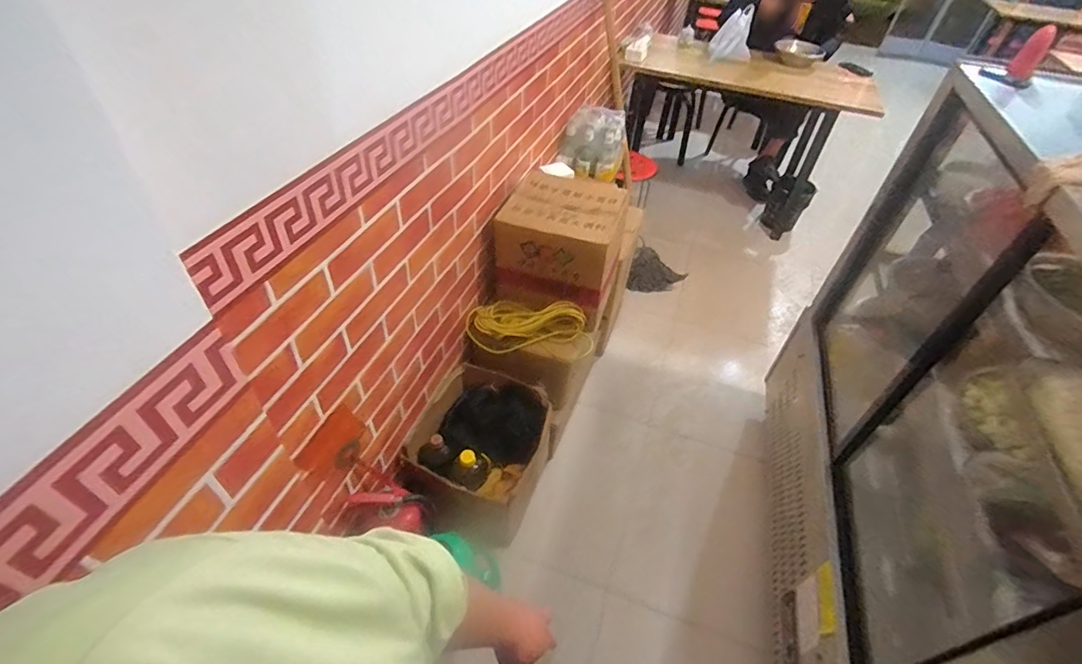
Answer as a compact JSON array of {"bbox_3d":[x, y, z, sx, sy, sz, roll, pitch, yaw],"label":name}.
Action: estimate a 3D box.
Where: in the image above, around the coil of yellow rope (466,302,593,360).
[{"bbox_3d":[-0.036,-0.003,1.532,0.372,0.176,0.039,-1,10,7],"label":"coil of yellow rope"}]

